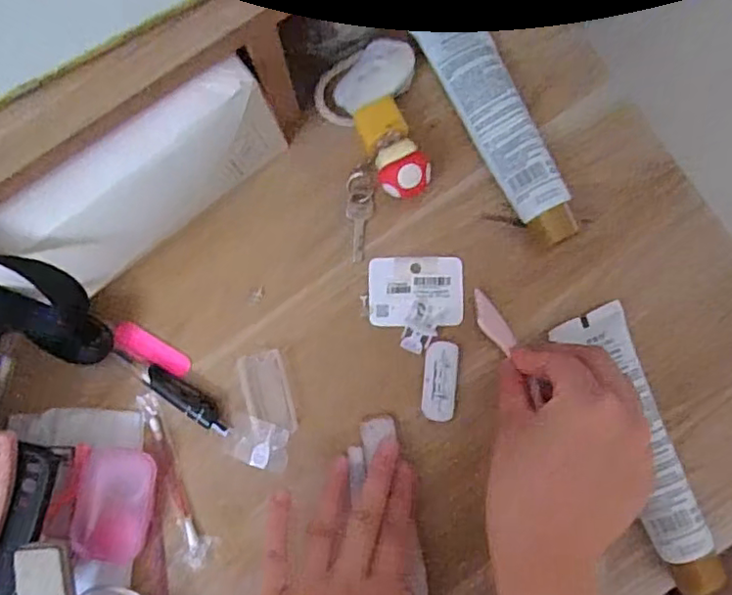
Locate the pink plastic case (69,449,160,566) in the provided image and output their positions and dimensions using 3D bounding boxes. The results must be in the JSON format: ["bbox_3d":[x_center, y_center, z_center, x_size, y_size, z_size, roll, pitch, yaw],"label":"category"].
[{"bbox_3d":[-0.142,0.118,0.347,0.039,0.015,0.062,7,86,1],"label":"pink plastic case"}]

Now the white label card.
[{"bbox_3d":[0.030,-0.003,0.362,0.055,0.004,0.043,-1,83,1],"label":"white label card"}]

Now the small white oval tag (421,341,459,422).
[{"bbox_3d":[0.043,0.049,0.356,0.019,0.004,0.045,4,86,1],"label":"small white oval tag"}]

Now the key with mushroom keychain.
[{"bbox_3d":[0.007,-0.087,0.356,0.054,0.024,0.115,-10,86,0],"label":"key with mushroom keychain"}]

